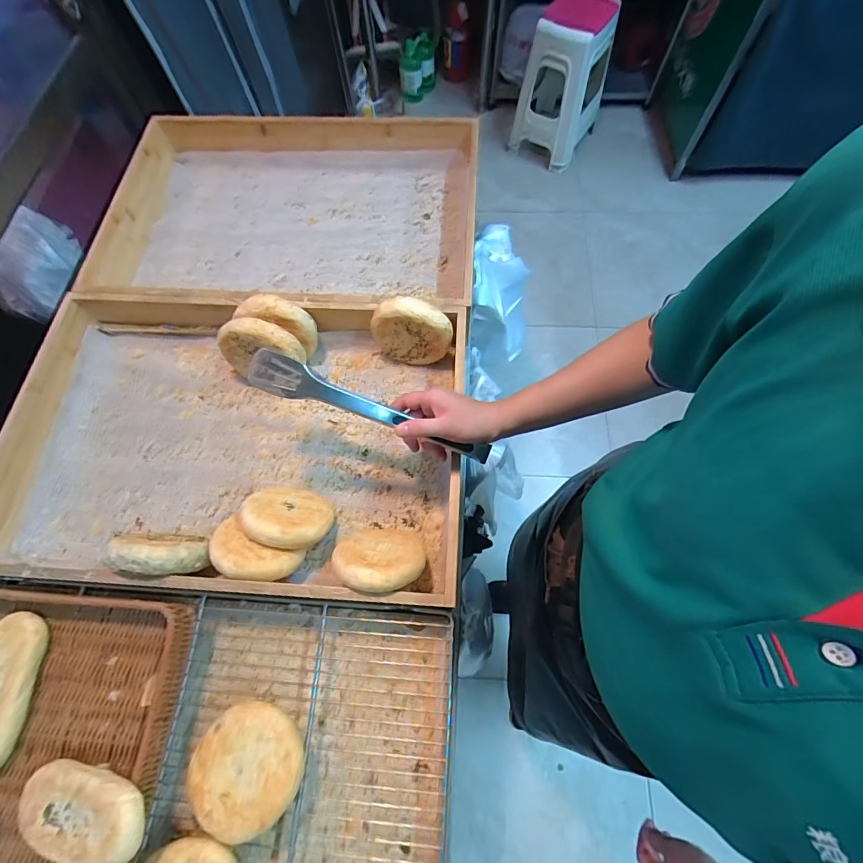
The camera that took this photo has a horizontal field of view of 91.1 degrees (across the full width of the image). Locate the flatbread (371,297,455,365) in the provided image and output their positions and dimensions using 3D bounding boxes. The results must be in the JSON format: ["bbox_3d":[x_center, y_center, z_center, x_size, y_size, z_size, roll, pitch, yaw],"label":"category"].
[{"bbox_3d":[-0.026,-0.140,0.614,0.109,0.121,0.034,13,69,7],"label":"flatbread"}]

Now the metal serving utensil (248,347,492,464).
[{"bbox_3d":[-0.059,-0.021,0.474,0.280,0.024,0.036,21,65,-15],"label":"metal serving utensil"}]

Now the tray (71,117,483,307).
[{"bbox_3d":[-0.234,-0.382,0.742,0.606,0.083,0.438,4,68,3],"label":"tray"}]

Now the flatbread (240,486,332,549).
[{"bbox_3d":[-0.182,0.107,0.538,0.106,0.026,0.101,15,22,-6],"label":"flatbread"}]

